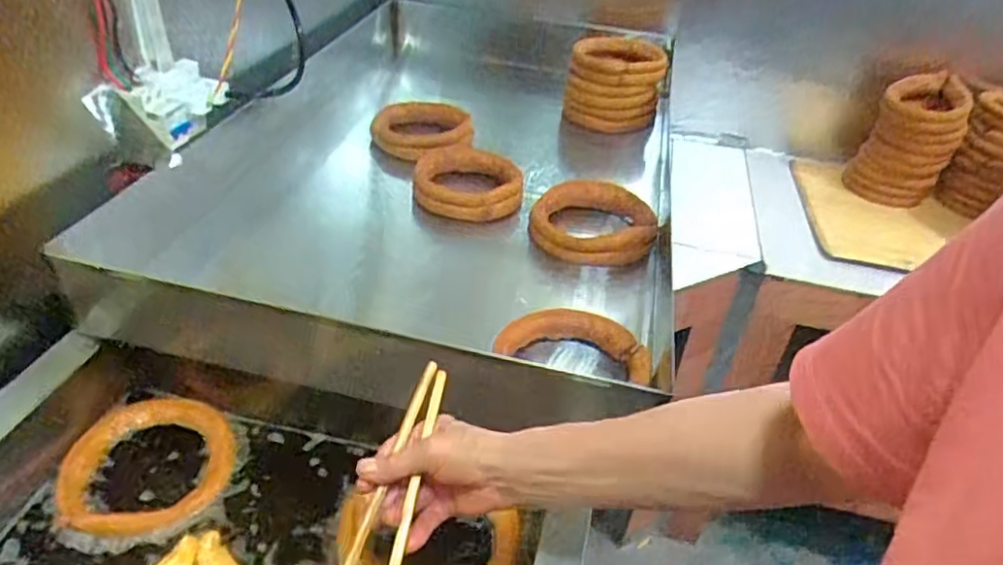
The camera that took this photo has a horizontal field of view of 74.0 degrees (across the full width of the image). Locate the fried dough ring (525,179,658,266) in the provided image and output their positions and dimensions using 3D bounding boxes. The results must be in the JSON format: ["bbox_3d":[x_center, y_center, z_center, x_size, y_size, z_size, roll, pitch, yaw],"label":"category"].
[{"bbox_3d":[0.128,-0.089,0.936,0.166,0.050,0.167,4,36,-3],"label":"fried dough ring"}]

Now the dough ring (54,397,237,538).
[{"bbox_3d":[-0.365,0.184,0.688,0.165,0.015,0.157,4,36,-3],"label":"dough ring"}]

